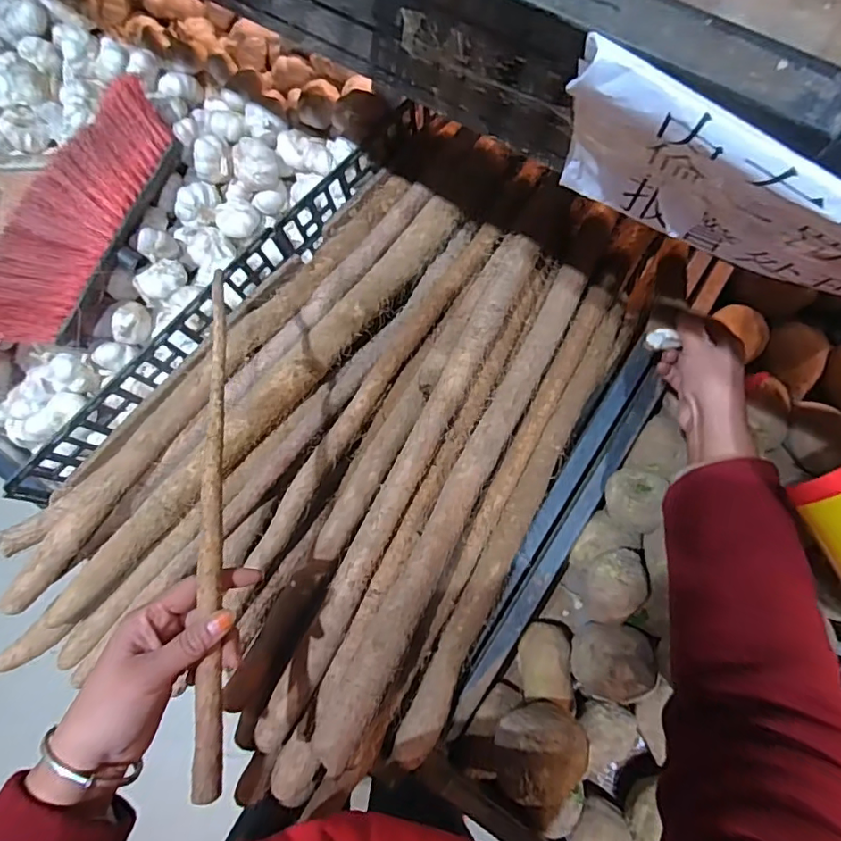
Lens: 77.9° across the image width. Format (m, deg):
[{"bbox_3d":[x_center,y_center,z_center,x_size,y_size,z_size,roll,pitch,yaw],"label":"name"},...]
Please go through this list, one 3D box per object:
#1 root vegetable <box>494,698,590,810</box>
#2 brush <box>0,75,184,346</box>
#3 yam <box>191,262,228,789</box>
[{"bbox_3d":[0.110,0.304,0.476,0.078,0.064,0.075,5,74,3],"label":"root vegetable"},{"bbox_3d":[-0.372,-0.224,0.572,0.091,0.063,0.326,20,75,8],"label":"brush"},{"bbox_3d":[-0.144,0.066,0.362,0.014,0.019,0.354,-3,80,1],"label":"yam"}]

